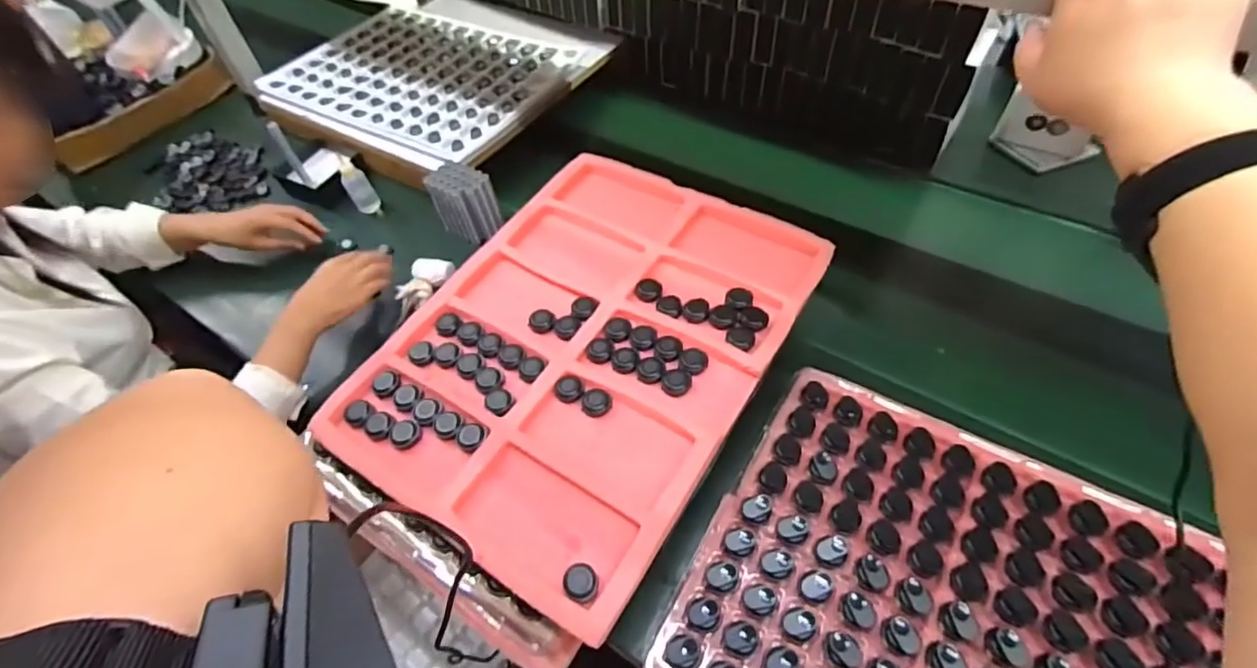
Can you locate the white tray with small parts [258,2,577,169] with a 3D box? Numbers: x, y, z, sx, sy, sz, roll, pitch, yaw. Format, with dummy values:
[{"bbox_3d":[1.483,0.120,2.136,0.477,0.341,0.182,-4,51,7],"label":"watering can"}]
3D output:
[{"bbox_3d":[-0.393,-0.488,1.059,0.532,0.019,0.360,24,57,21],"label":"white tray with small parts"}]

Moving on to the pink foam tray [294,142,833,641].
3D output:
[{"bbox_3d":[-0.055,-0.001,0.642,0.388,0.044,0.510,26,57,22],"label":"pink foam tray"}]

